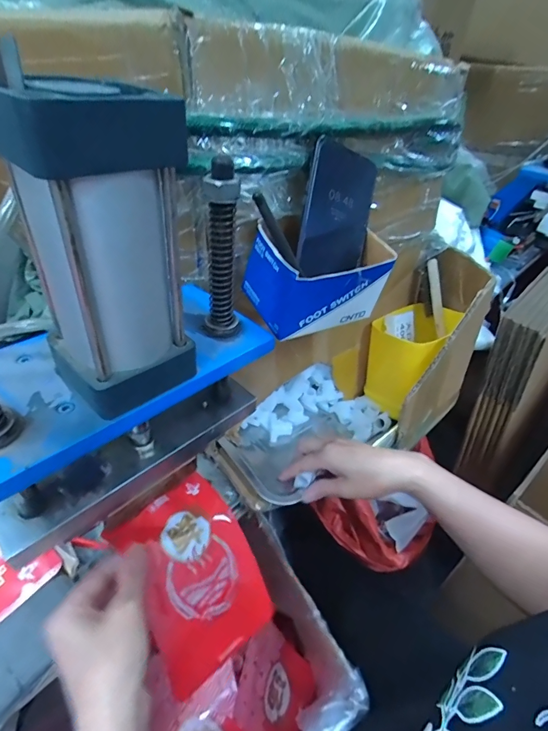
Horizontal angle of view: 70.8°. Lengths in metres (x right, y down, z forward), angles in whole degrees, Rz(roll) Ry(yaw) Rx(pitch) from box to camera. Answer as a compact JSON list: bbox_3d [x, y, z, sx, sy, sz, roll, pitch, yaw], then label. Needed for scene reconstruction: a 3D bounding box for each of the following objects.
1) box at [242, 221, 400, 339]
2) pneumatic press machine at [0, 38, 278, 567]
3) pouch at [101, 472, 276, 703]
[{"bbox_3d":[0.045,-0.084,0.380,0.128,0.075,0.086,-16,45,-26],"label":"box"},{"bbox_3d":[-0.115,-0.031,0.268,0.112,0.274,0.230,36,47,29],"label":"pneumatic press machine"},{"bbox_3d":[-0.072,0.192,0.362,0.116,0.023,0.152,-17,69,-51],"label":"pouch"}]

